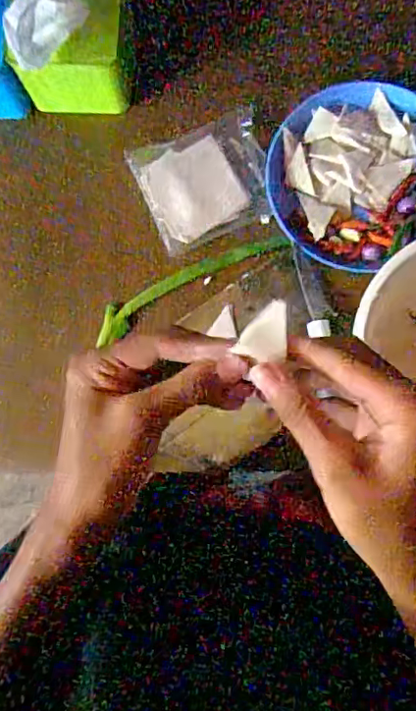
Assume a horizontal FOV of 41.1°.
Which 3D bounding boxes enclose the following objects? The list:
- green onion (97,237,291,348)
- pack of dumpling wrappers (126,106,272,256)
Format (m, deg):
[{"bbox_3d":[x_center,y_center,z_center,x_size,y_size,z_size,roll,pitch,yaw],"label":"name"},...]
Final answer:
[{"bbox_3d":[-0.023,-0.084,0.644,0.242,0.011,0.052,-26,75,2],"label":"green onion"},{"bbox_3d":[0.000,-0.205,0.659,0.150,0.015,0.131,-21,83,-1],"label":"pack of dumpling wrappers"}]

